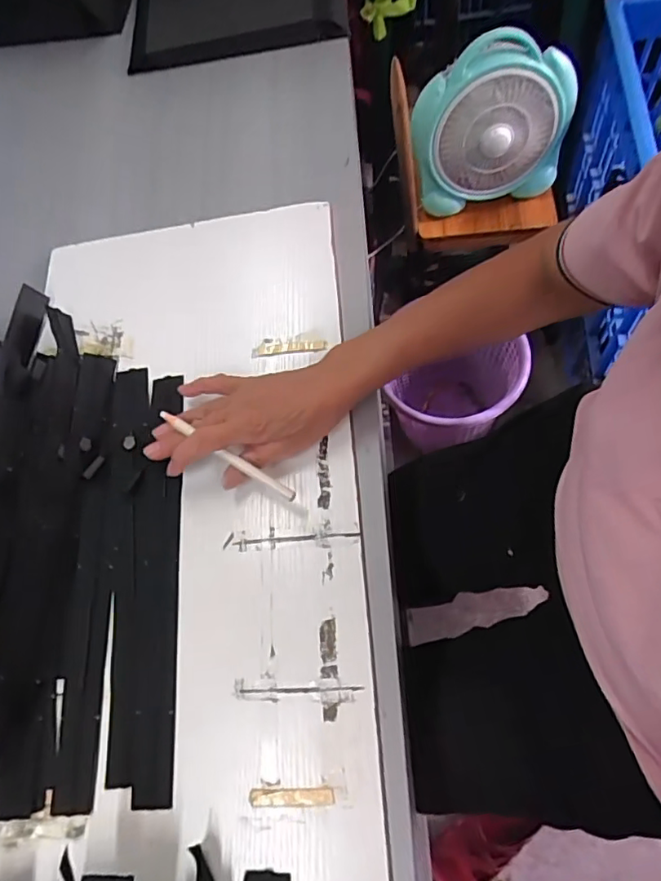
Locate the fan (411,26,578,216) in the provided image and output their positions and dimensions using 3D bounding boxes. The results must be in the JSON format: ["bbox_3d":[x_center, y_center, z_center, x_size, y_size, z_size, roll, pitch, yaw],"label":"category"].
[{"bbox_3d":[0.248,-0.478,0.878,0.241,0.221,0.077,-14,66,3],"label":"fan"}]

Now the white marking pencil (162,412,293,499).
[{"bbox_3d":[-0.085,0.012,0.468,0.132,0.009,0.009,32,70,8],"label":"white marking pencil"}]

